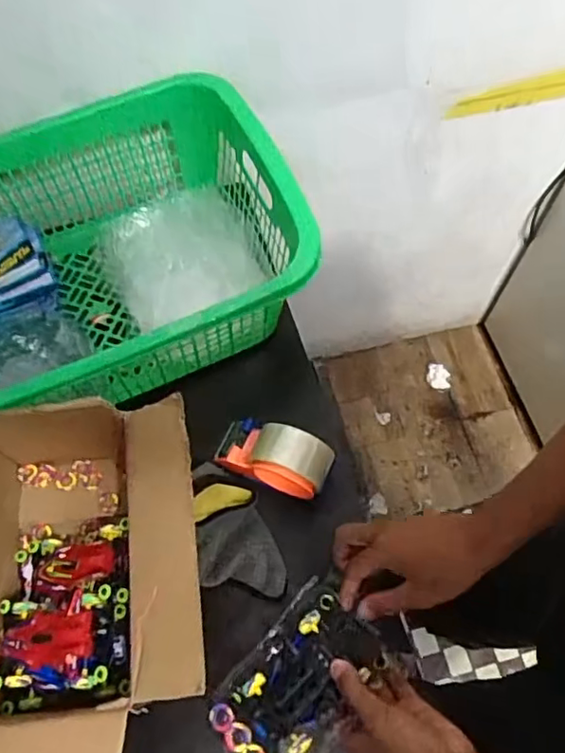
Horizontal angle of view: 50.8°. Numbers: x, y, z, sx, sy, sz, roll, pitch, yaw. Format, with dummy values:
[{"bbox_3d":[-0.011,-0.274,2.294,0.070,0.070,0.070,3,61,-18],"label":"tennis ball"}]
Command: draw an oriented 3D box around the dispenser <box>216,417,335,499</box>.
[{"bbox_3d":[-0.010,0.091,0.706,0.134,0.076,0.061,24,68,10],"label":"dispenser"}]

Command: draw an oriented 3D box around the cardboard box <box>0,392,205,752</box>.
[{"bbox_3d":[-0.232,0.223,0.608,0.299,0.174,0.335,-8,66,-4],"label":"cardboard box"}]

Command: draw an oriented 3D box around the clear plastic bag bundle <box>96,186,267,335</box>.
[{"bbox_3d":[-0.153,-0.182,0.849,0.198,0.062,0.182,-21,68,-9],"label":"clear plastic bag bundle"}]

